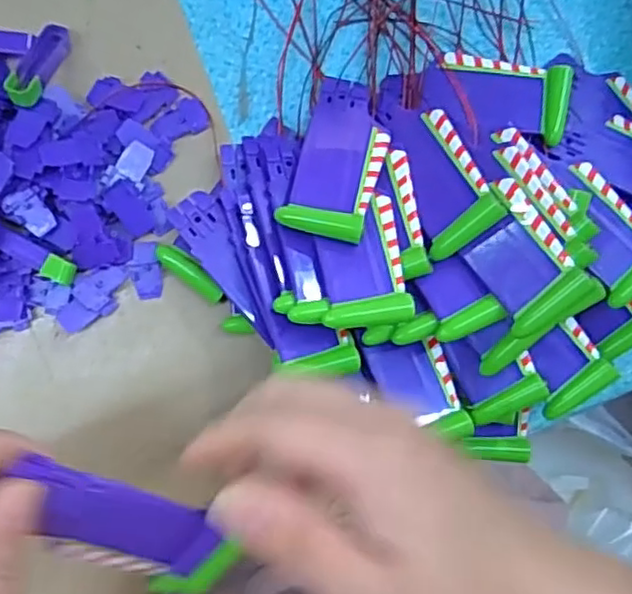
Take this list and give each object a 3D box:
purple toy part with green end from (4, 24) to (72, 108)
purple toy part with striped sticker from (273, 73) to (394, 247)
[{"bbox_3d":[-0.125,-0.105,0.296,0.012,0.010,0.045,20,61,-6],"label":"purple toy part with green end"},{"bbox_3d":[0.012,-0.065,0.301,0.037,0.005,0.086,13,62,5],"label":"purple toy part with striped sticker"}]

